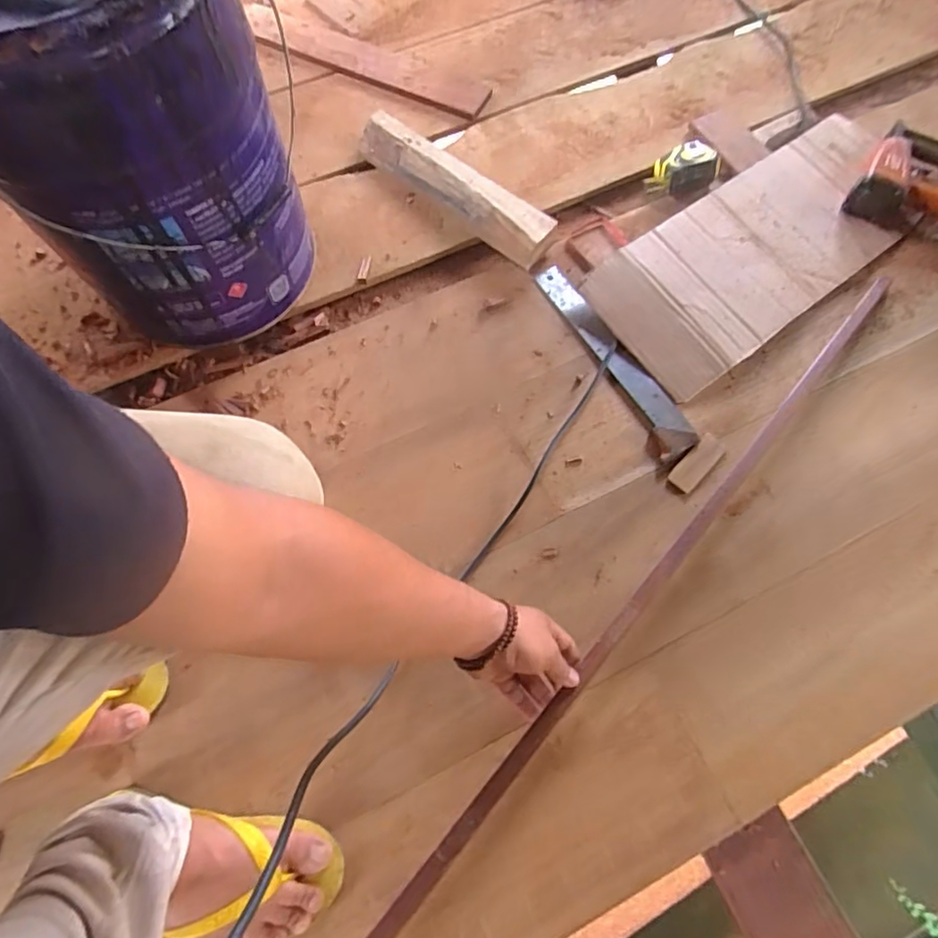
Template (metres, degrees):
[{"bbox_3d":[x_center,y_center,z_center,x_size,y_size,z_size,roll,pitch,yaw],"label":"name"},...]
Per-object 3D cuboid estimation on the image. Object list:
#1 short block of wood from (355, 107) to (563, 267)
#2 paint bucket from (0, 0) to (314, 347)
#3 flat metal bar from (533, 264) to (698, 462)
[{"bbox_3d":[-0.024,-0.387,0.769,0.312,0.039,0.068,37,75,12],"label":"short block of wood"},{"bbox_3d":[-0.329,-0.343,0.564,0.265,0.391,0.285,-18,72,-7],"label":"paint bucket"},{"bbox_3d":[0.174,-0.143,0.704,0.056,0.011,0.300,-32,74,-11],"label":"flat metal bar"}]

